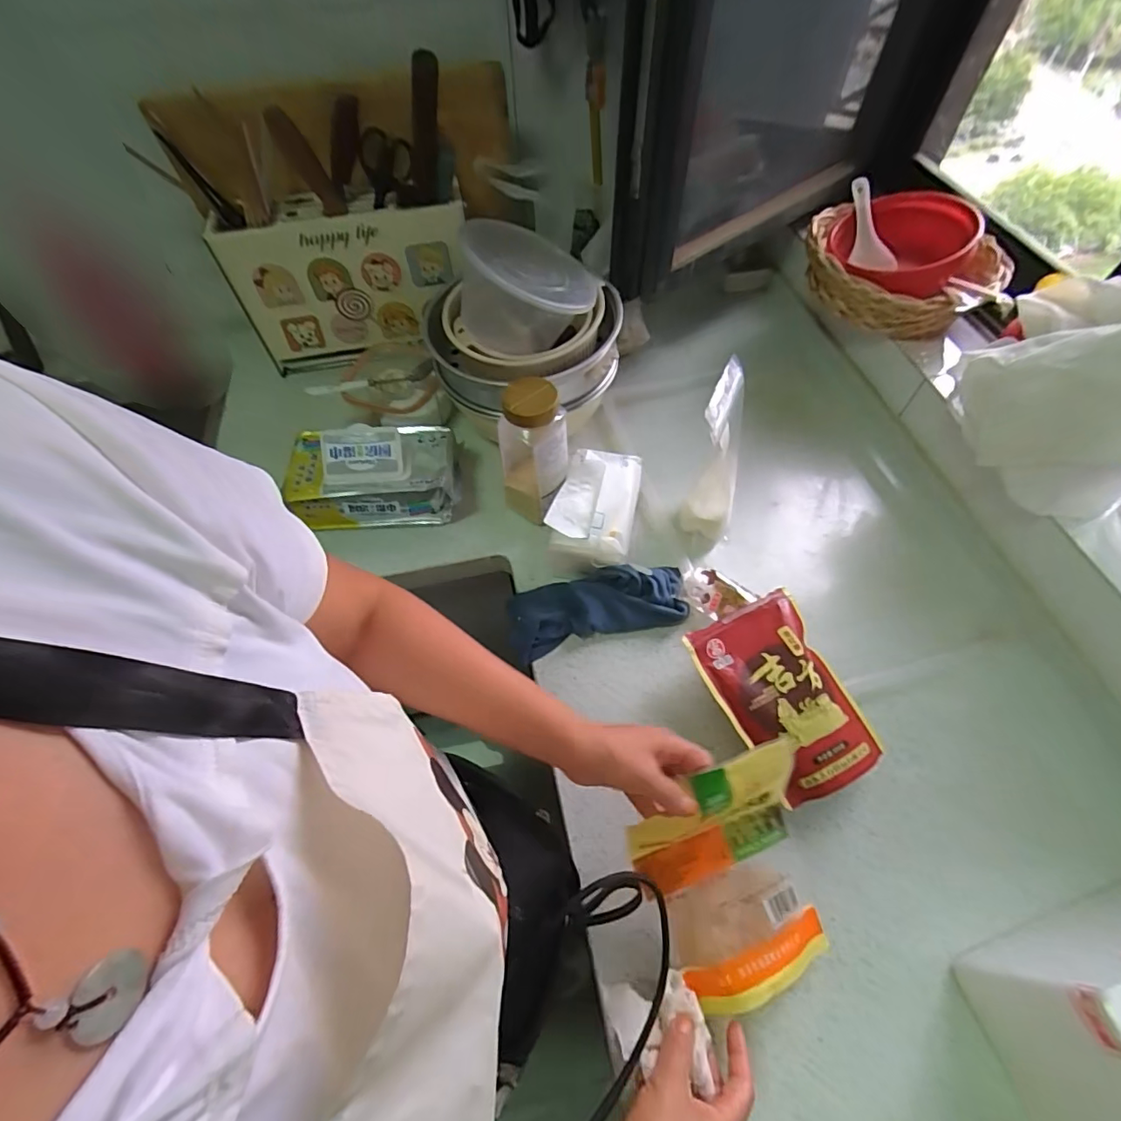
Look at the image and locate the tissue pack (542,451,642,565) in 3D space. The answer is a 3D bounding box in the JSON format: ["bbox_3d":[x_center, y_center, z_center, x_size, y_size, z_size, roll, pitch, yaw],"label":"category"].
[{"bbox_3d":[0.044,-0.075,0.651,0.098,0.048,0.158,10,59,8],"label":"tissue pack"}]

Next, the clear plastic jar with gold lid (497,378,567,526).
[{"bbox_3d":[-0.034,-0.127,0.664,0.086,0.194,0.100,-5,59,-1],"label":"clear plastic jar with gold lid"}]

